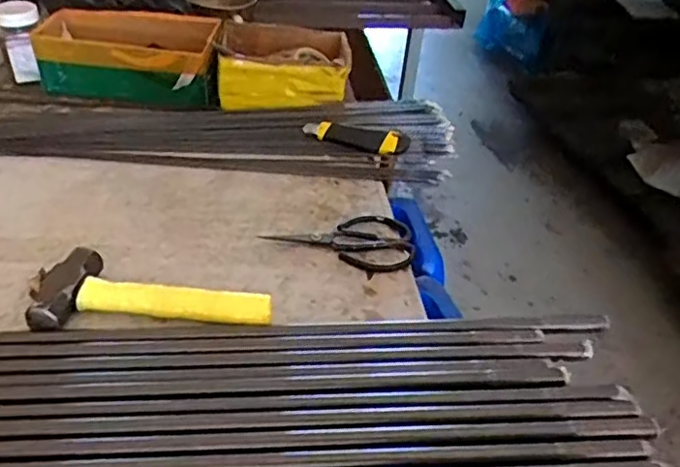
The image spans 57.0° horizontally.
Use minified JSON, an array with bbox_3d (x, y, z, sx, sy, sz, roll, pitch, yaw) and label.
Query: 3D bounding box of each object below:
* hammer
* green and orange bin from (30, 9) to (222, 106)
[{"bbox_3d":[-0.196,0.062,0.663,0.238,0.042,0.086,0,39,-7],"label":"hammer"},{"bbox_3d":[-0.334,-0.277,1.004,0.271,0.125,0.119,8,38,4],"label":"green and orange bin"}]

